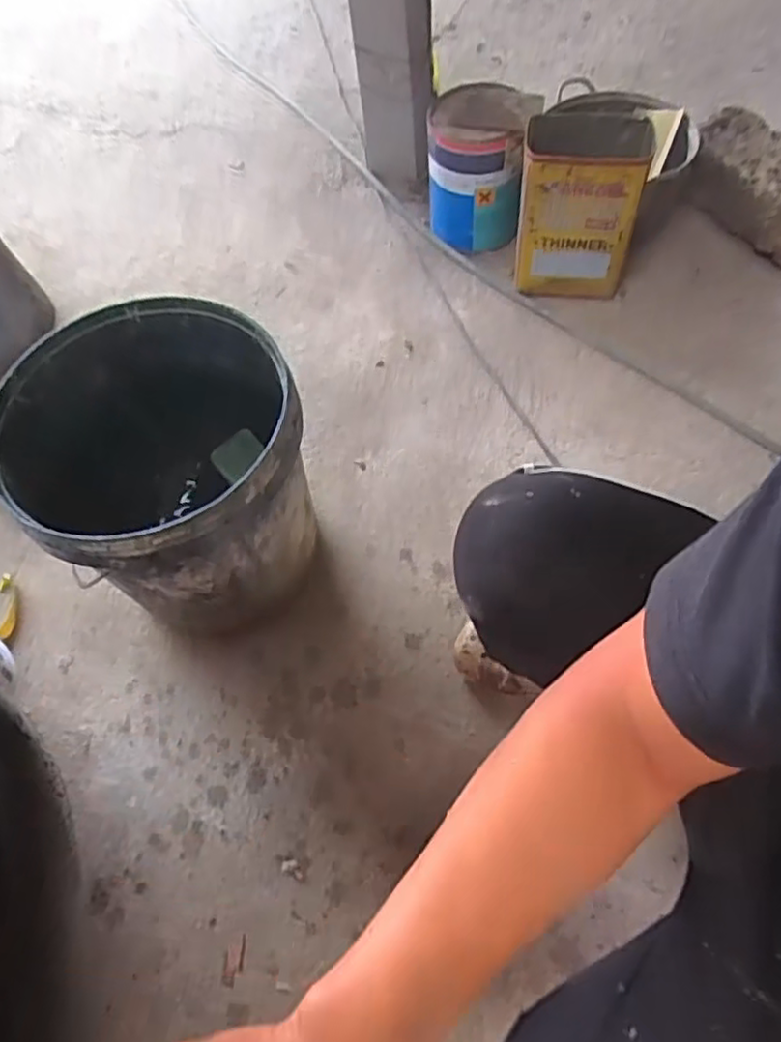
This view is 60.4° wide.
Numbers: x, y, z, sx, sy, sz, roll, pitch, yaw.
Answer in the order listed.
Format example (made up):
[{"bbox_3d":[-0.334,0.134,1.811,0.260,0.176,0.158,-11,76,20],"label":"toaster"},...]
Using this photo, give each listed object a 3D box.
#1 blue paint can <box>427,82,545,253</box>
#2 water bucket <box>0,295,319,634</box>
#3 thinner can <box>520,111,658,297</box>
[{"bbox_3d":[0.156,-0.608,1.168,0.174,0.232,0.153,2,62,5],"label":"blue paint can"},{"bbox_3d":[-0.248,-0.039,0.794,0.301,0.292,0.291,-1,61,3],"label":"water bucket"},{"bbox_3d":[0.296,-0.493,1.073,0.184,0.264,0.114,5,62,6],"label":"thinner can"}]

